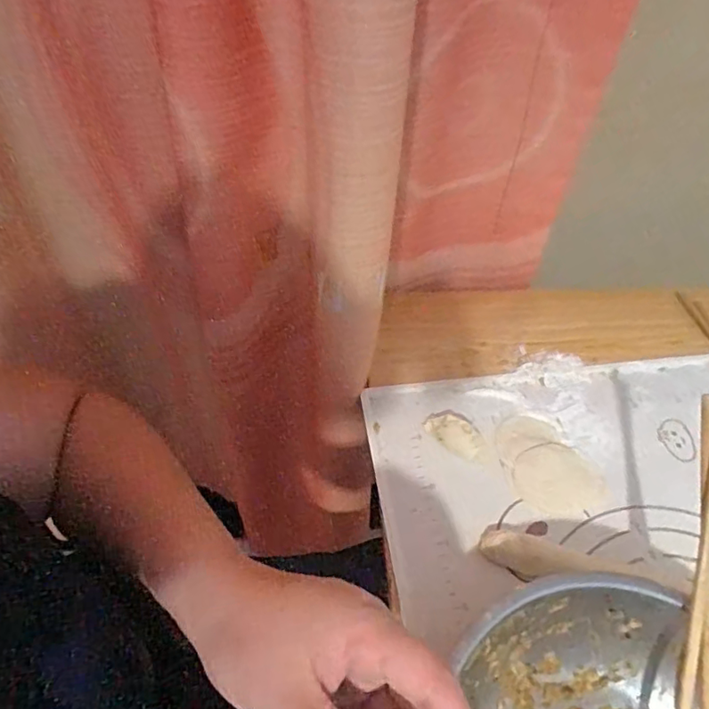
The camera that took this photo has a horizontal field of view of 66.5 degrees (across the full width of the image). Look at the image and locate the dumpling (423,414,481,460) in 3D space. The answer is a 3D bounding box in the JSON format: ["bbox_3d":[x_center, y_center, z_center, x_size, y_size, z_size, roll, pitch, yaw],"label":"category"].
[{"bbox_3d":[0.086,0.069,0.470,0.050,0.016,0.026,32,56,22],"label":"dumpling"}]

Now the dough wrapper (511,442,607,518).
[{"bbox_3d":[0.169,0.103,0.447,0.071,0.004,0.064,-11,51,-11],"label":"dough wrapper"}]

